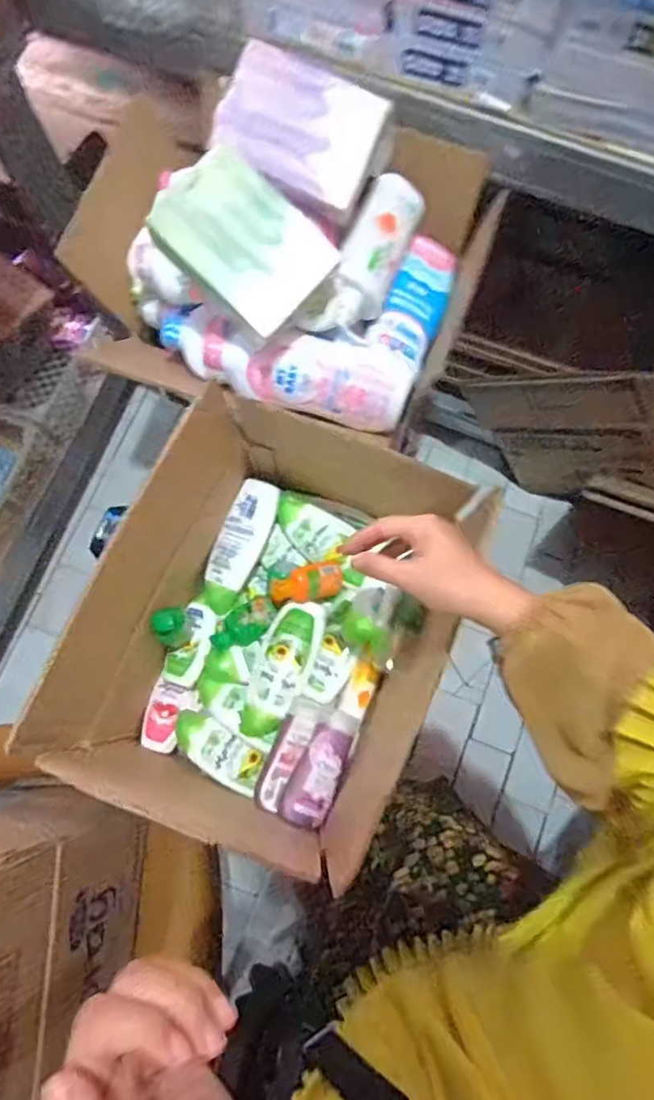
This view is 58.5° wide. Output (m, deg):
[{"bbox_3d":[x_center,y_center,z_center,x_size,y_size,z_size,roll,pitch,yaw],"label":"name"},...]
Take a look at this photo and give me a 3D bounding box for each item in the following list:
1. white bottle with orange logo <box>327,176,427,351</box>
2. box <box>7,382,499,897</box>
[{"bbox_3d":[0.054,-0.337,0.678,0.061,0.073,0.209,21,77,4],"label":"white bottle with orange logo"},{"bbox_3d":[-0.062,0.075,0.654,0.306,0.235,0.403,29,77,6],"label":"box"}]

